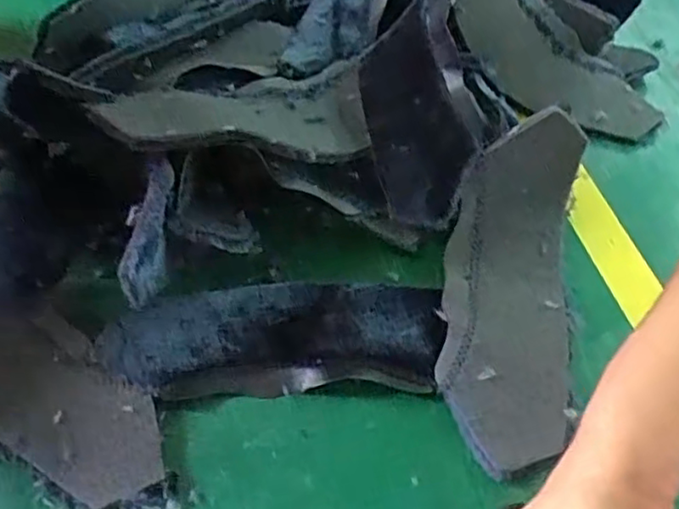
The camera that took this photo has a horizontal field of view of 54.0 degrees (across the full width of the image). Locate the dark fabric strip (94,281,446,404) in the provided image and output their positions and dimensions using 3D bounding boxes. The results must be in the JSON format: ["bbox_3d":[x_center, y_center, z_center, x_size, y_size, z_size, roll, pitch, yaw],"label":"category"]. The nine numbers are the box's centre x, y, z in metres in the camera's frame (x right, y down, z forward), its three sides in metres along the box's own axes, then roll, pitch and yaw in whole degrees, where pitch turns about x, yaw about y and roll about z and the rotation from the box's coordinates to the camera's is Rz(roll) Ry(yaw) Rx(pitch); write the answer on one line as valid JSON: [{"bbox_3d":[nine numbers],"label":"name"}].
[{"bbox_3d":[-0.054,0.066,0.542,0.270,0.018,0.099,-2,52,-2],"label":"dark fabric strip"}]

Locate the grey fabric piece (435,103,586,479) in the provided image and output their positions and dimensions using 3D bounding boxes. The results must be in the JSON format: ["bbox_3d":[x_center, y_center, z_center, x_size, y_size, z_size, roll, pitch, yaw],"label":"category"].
[{"bbox_3d":[0.140,0.024,0.543,0.102,0.083,0.285,9,67,7],"label":"grey fabric piece"}]

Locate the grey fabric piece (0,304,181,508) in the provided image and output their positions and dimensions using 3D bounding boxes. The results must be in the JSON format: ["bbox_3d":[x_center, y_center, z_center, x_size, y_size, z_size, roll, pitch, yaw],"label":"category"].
[{"bbox_3d":[-0.247,0.077,0.502,0.314,0.055,0.090,37,59,9],"label":"grey fabric piece"}]

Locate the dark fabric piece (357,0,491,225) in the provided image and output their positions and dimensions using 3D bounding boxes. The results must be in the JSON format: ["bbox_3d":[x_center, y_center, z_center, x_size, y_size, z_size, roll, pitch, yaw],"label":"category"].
[{"bbox_3d":[0.070,-0.140,0.595,0.095,0.032,0.221,-12,82,11],"label":"dark fabric piece"}]

